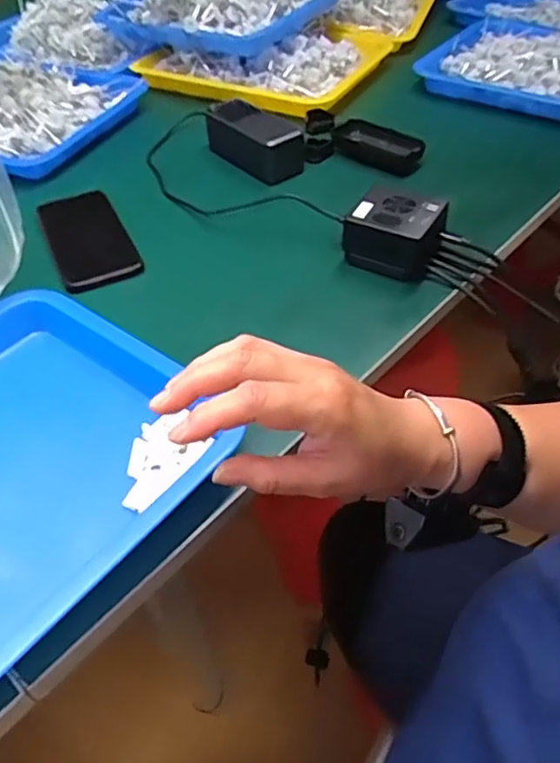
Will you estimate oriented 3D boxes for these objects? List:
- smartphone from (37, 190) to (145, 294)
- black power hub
[{"bbox_3d":[-0.200,-0.152,0.631,0.075,0.015,0.164,-23,51,-13],"label":"smartphone"},{"bbox_3d":[0.111,-0.143,0.583,0.079,0.056,0.072,20,52,20],"label":"black power hub"}]

